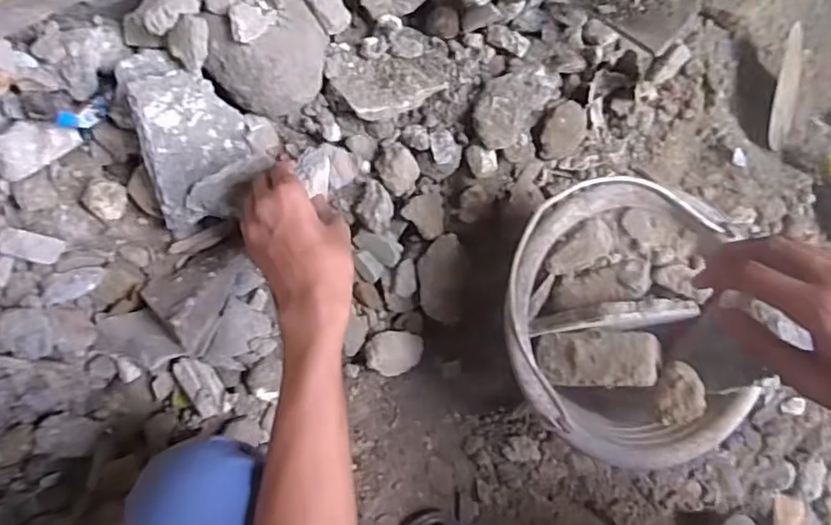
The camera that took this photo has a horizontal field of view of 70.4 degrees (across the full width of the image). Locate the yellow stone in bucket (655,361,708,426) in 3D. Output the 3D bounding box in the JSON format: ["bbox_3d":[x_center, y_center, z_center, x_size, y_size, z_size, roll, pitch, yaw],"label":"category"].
[{"bbox_3d":[0.240,0.120,0.531,0.034,0.023,0.056,16,88,-6],"label":"yellow stone in bucket"}]

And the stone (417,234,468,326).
[{"bbox_3d":[0.030,0.018,0.619,0.056,0.032,0.091,-4,90,-6],"label":"stone"}]

